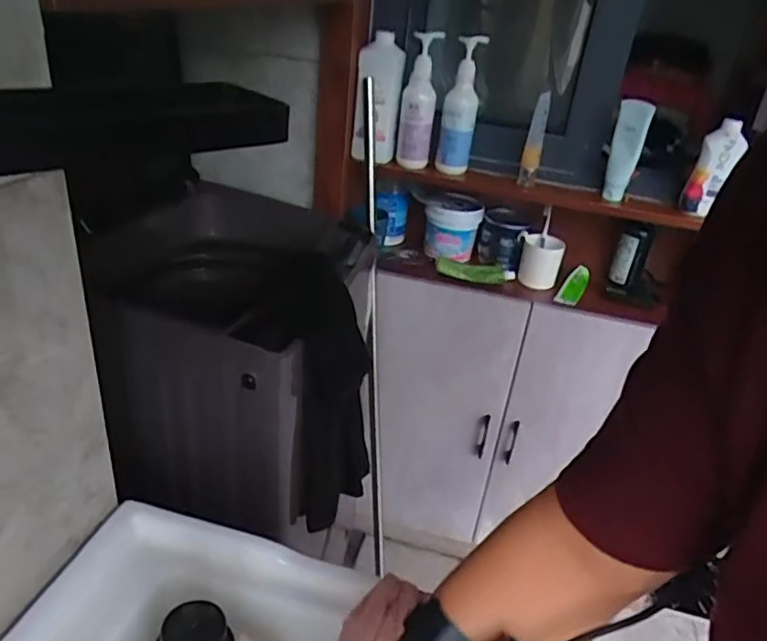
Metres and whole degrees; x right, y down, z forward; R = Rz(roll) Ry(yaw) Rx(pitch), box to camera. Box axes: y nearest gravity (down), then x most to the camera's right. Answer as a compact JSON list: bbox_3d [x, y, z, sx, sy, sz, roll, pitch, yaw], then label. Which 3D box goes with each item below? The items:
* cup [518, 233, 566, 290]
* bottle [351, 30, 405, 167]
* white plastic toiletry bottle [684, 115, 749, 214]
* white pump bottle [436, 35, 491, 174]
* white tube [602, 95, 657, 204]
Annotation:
[{"bbox_3d":[0.335,-0.127,1.299,0.085,0.097,0.081,16,30,15],"label":"cup"},{"bbox_3d":[-0.008,-0.435,1.182,0.085,0.246,0.059,6,3,-2],"label":"bottle"},{"bbox_3d":[0.584,-0.270,1.074,0.062,0.158,0.047,21,32,24],"label":"white plastic toiletry bottle"},{"bbox_3d":[0.146,-0.402,1.156,0.063,0.243,0.072,8,29,2],"label":"white pump bottle"},{"bbox_3d":[0.446,-0.310,1.124,0.056,0.180,0.039,19,31,20],"label":"white tube"}]

